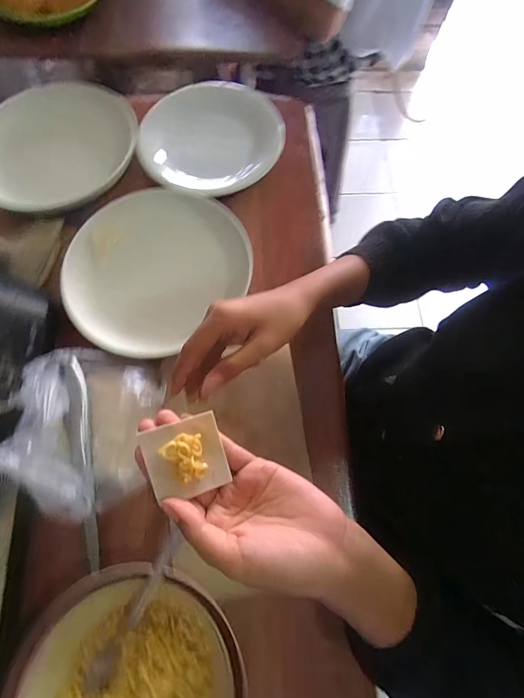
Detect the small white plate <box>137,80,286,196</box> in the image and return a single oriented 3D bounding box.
[{"bbox_3d":[-0.064,-0.292,0.489,0.186,0.034,0.178,4,68,-11],"label":"small white plate"}]

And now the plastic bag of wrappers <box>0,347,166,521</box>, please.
[{"bbox_3d":[-0.168,0.074,0.335,0.118,0.068,0.160,4,71,0],"label":"plastic bag of wrappers"}]

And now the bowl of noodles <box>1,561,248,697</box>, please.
[{"bbox_3d":[-0.101,0.275,0.280,0.174,0.053,0.174,1,71,-2],"label":"bowl of noodles"}]

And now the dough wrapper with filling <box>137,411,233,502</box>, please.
[{"bbox_3d":[-0.049,0.069,0.225,0.048,0.014,0.045,-15,72,-7],"label":"dough wrapper with filling"}]

